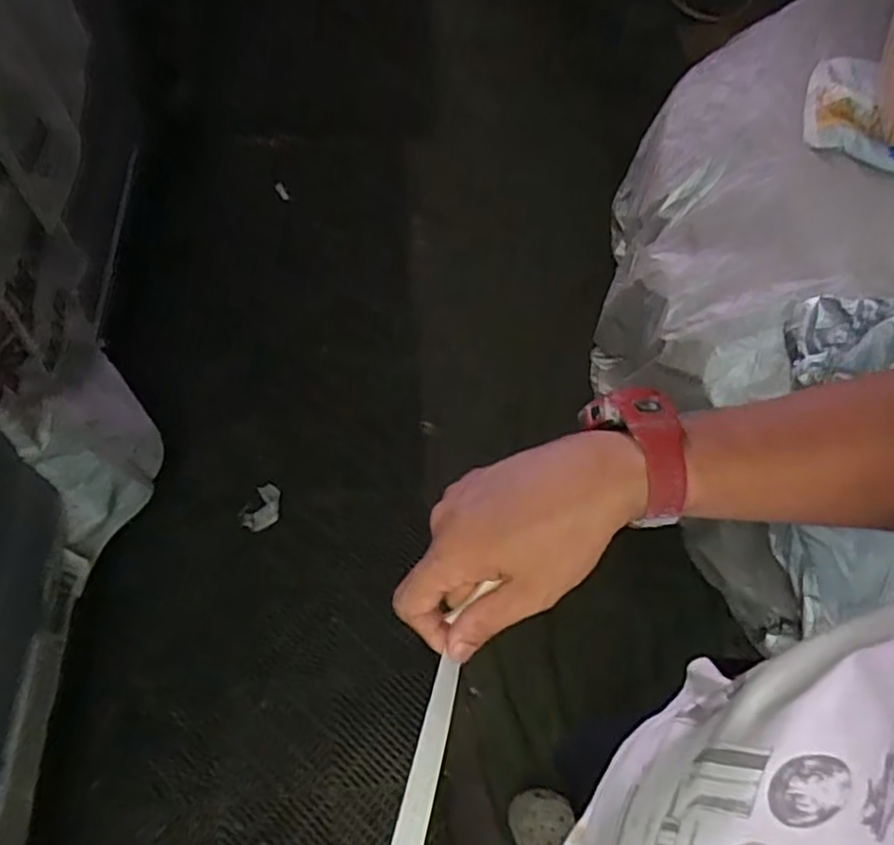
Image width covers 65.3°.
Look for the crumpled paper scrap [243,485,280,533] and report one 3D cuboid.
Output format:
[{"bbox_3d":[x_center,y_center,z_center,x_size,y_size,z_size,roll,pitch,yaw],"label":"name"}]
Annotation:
[{"bbox_3d":[-0.400,0.188,1.536,0.070,0.006,0.113,24,62,-10],"label":"crumpled paper scrap"}]

